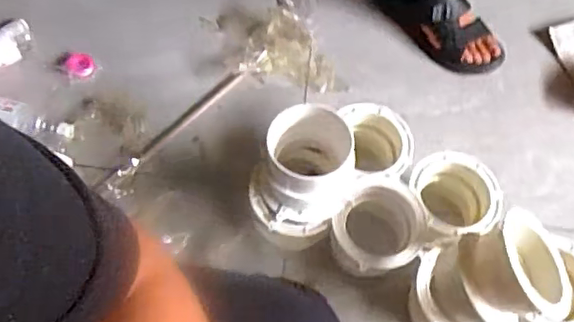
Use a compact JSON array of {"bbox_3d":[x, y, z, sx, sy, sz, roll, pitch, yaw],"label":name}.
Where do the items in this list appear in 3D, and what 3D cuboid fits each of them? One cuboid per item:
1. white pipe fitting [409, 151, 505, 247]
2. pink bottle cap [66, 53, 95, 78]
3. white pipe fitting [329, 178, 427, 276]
[{"bbox_3d":[0.259,0.072,0.924,0.127,0.122,0.133,1,64,-2],"label":"white pipe fitting"},{"bbox_3d":[-0.374,-0.173,1.045,0.046,0.020,0.046,1,64,-2],"label":"pink bottle cap"},{"bbox_3d":[0.134,0.125,0.903,0.127,0.136,0.150,37,68,14],"label":"white pipe fitting"}]

